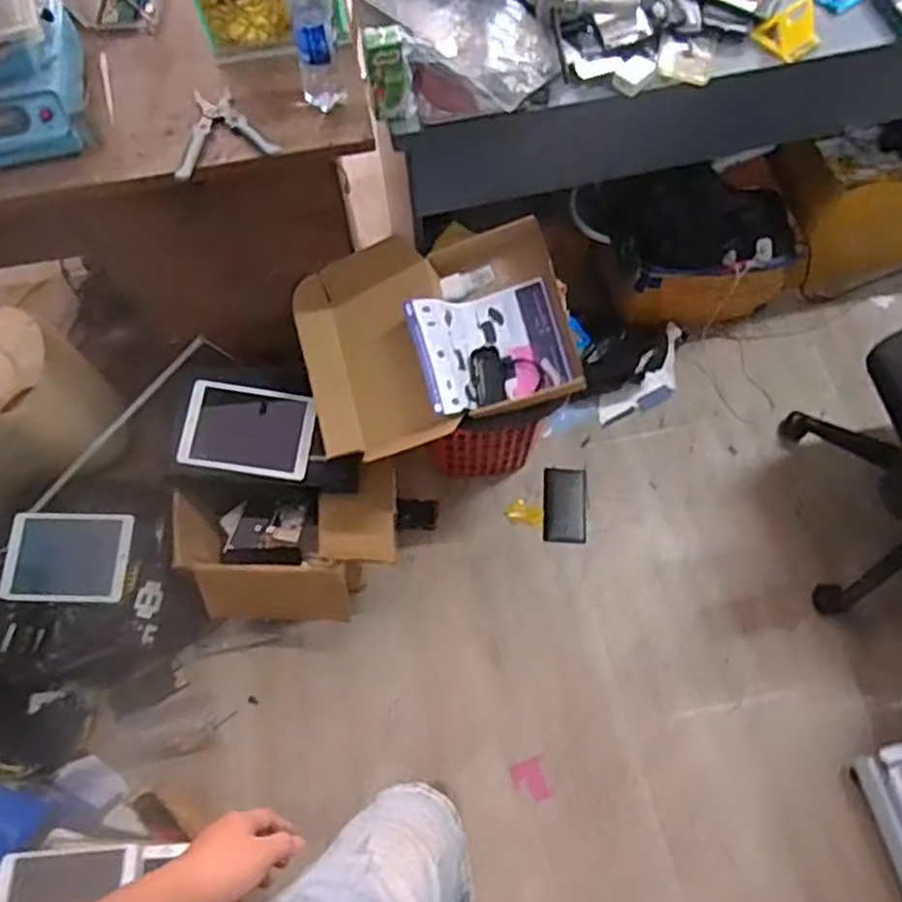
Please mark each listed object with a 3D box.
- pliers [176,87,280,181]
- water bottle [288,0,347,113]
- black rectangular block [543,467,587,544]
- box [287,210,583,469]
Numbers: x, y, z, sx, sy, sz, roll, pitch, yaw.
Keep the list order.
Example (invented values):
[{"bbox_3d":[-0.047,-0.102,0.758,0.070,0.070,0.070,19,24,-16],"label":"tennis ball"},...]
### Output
[{"bbox_3d":[-0.327,-0.455,1.010,0.136,0.023,0.152,-16,67,-8],"label":"pliers"},{"bbox_3d":[-0.179,-0.550,0.956,0.062,0.212,0.060,-9,67,-4],"label":"water bottle"},{"bbox_3d":[0.249,0.118,1.567,0.092,0.019,0.163,3,66,1],"label":"black rectangular block"},{"bbox_3d":[-0.030,-0.196,1.273,0.465,0.150,0.368,-15,84,5],"label":"box"}]

